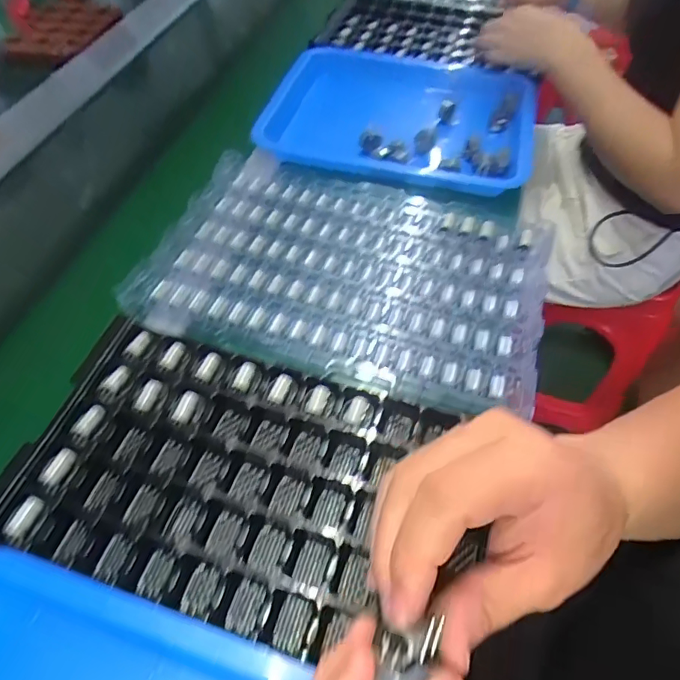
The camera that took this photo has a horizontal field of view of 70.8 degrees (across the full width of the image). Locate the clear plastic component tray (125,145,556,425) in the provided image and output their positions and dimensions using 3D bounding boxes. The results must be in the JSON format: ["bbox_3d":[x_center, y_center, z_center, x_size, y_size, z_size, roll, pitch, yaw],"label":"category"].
[{"bbox_3d":[0.002,-0.068,0.462,0.364,0.022,0.238,14,56,11],"label":"clear plastic component tray"}]

